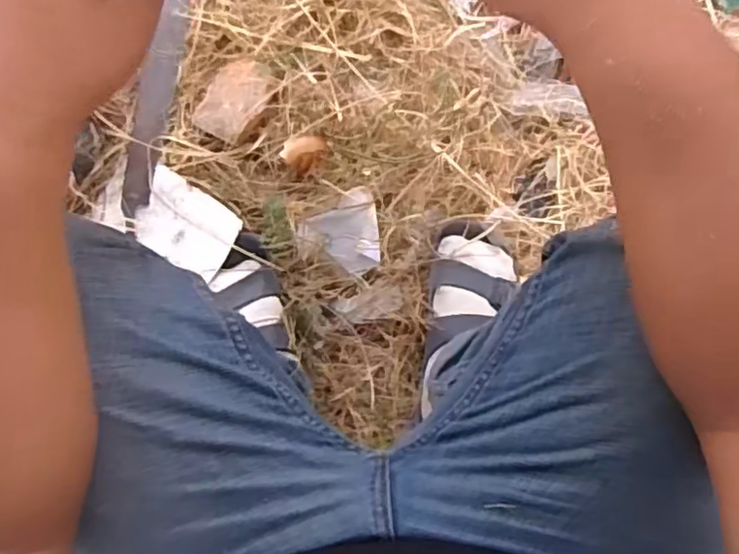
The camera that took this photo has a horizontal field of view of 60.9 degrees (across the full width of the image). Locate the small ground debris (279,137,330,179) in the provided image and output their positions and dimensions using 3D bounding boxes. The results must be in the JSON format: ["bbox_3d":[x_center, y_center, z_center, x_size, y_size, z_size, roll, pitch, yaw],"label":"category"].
[{"bbox_3d":[-0.073,-0.143,0.718,0.046,0.029,0.042,-39,88,-3],"label":"small ground debris"}]

